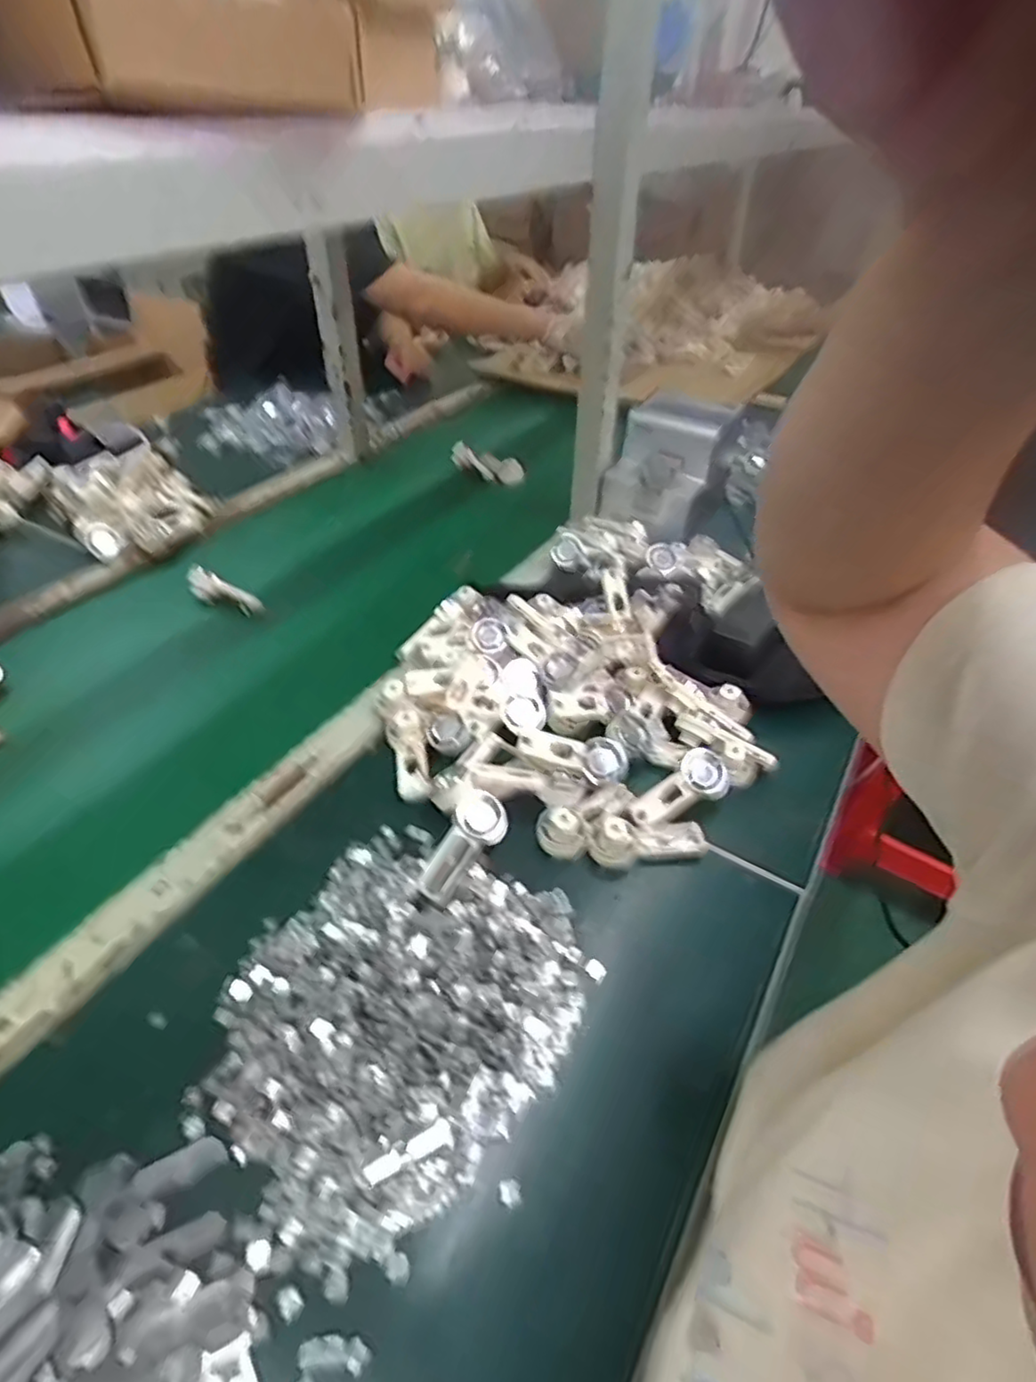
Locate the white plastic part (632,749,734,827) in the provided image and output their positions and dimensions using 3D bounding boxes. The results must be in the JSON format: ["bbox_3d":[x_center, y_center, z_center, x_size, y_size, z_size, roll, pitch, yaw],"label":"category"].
[{"bbox_3d":[0.143,0.087,0.595,0.096,0.020,0.044,-30,47,-12],"label":"white plastic part"}]

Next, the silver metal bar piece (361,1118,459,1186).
[{"bbox_3d":[-0.064,0.276,0.403,0.054,0.004,0.013,-17,43,-22],"label":"silver metal bar piece"}]

